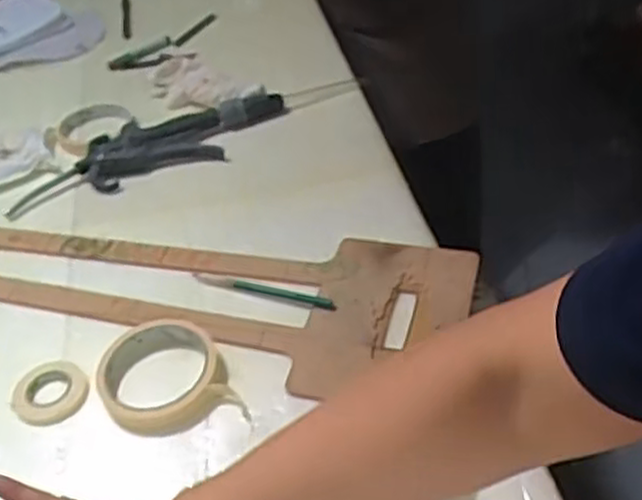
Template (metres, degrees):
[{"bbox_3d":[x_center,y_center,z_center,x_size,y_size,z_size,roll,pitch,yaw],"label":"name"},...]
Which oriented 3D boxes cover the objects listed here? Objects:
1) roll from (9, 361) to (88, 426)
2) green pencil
[{"bbox_3d":[-0.208,0.109,0.589,0.051,0.012,0.055,-4,42,3],"label":"roll"},{"bbox_3d":[-0.049,0.035,0.650,0.133,0.008,0.010,14,46,21],"label":"green pencil"}]

